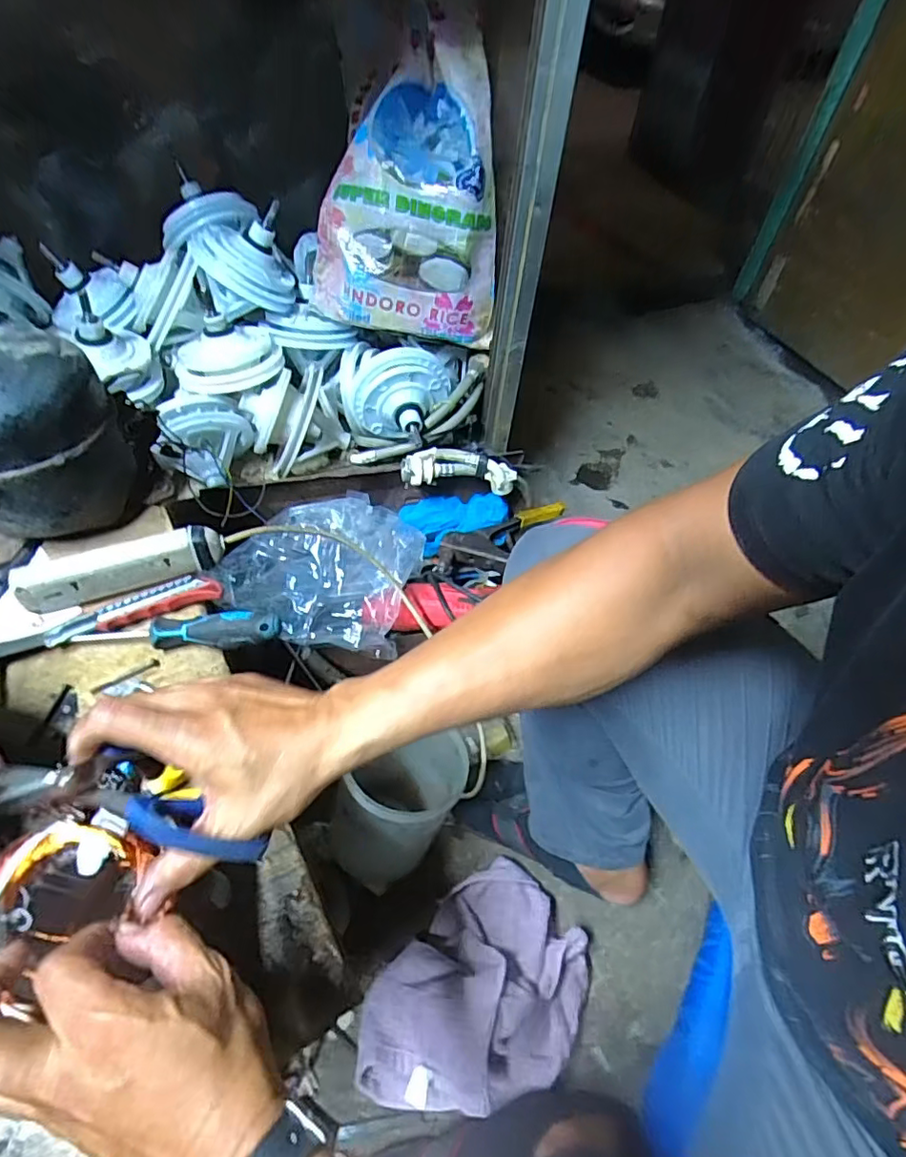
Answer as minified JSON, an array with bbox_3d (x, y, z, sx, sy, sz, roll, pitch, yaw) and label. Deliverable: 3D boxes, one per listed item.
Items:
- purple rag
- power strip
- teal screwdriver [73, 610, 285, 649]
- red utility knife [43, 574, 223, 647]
[{"bbox_3d":[0.032,0.439,0.602,0.183,0.114,0.252,37,59,22],"label":"purple rag"},{"bbox_3d":[-0.309,-0.011,0.544,0.172,0.041,0.031,-15,55,-15],"label":"power strip"},{"bbox_3d":[-0.246,0.050,0.522,0.176,0.030,0.030,1,53,-3],"label":"teal screwdriver"},{"bbox_3d":[-0.296,0.027,0.542,0.147,0.018,0.036,-17,56,-16],"label":"red utility knife"}]

